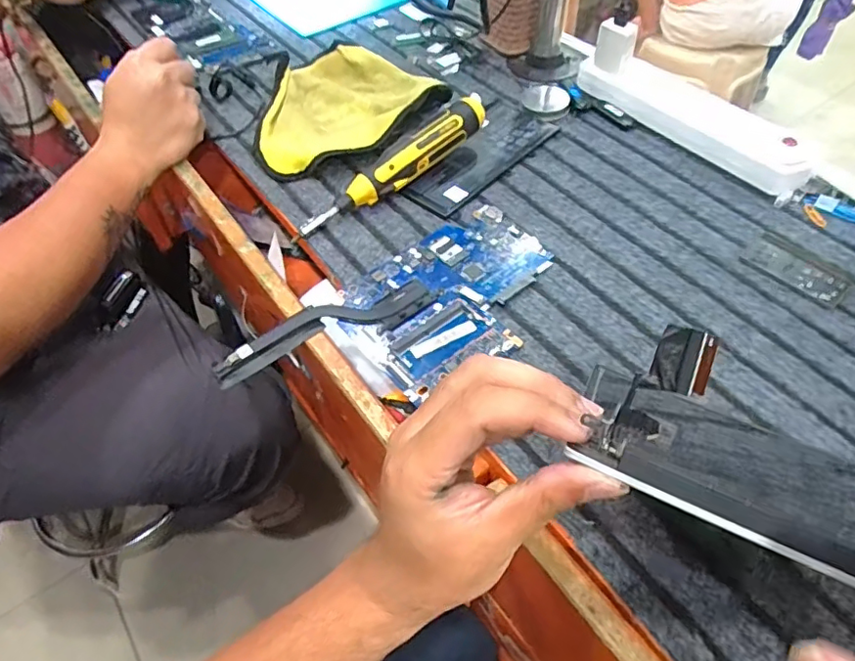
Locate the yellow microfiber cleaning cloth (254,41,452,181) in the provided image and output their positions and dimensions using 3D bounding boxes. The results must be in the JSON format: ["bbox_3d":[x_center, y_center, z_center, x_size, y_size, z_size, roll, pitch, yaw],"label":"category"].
[{"bbox_3d":[-0.099,-0.266,0.627,0.206,0.040,0.225,-14,54,-7],"label":"yellow microfiber cleaning cloth"}]

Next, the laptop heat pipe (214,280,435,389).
[{"bbox_3d":[-0.080,-0.002,0.442,0.175,0.008,0.045,-22,55,-13],"label":"laptop heat pipe"}]

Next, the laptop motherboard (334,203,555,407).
[{"bbox_3d":[0.025,-0.031,0.465,0.180,0.006,0.132,-33,58,-20],"label":"laptop motherboard"}]

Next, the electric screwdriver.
[{"bbox_3d":[-0.030,-0.155,0.530,0.221,0.050,0.027,-34,59,-21],"label":"electric screwdriver"}]

